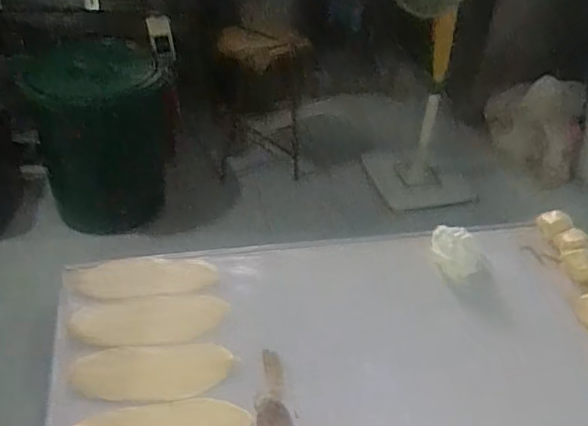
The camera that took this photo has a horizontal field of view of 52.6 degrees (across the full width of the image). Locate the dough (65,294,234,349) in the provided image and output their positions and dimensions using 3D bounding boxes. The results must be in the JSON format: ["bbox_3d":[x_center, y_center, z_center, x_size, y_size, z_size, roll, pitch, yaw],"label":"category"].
[{"bbox_3d":[-0.181,0.134,0.751,0.190,0.005,0.076,-2,41,-8],"label":"dough"}]

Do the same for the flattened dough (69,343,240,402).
[{"bbox_3d":[-0.162,0.186,0.696,0.184,0.008,0.072,0,41,-6],"label":"flattened dough"}]

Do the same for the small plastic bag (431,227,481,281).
[{"bbox_3d":[0.246,0.056,0.885,0.073,0.018,0.094,-3,41,-9],"label":"small plastic bag"}]

